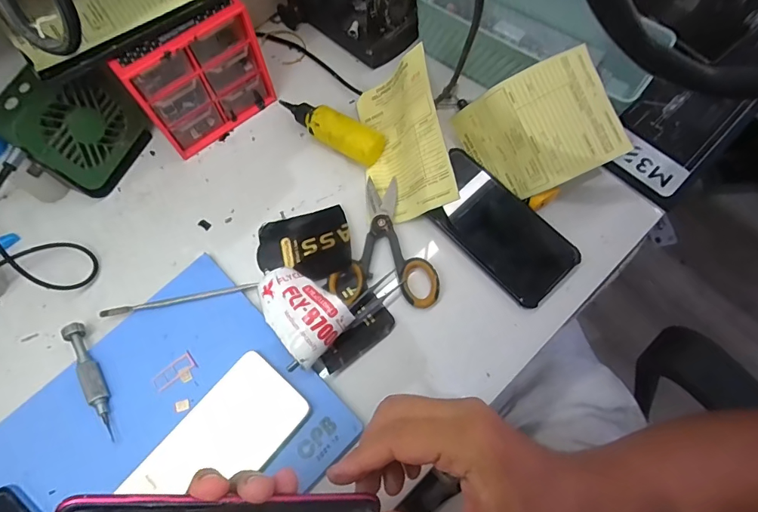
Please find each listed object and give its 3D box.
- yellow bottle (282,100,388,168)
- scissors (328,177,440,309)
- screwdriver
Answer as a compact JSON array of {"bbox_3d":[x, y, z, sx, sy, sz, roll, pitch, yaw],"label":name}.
[{"bbox_3d":[-0.050,-0.136,0.455,0.126,0.035,0.042,30,73,11],"label":"yellow bottle"},{"bbox_3d":[0.006,-0.015,0.416,0.097,0.013,0.127,0,70,1],"label":"scissors"},{"bbox_3d":[-0.246,0.105,0.372,0.015,0.017,0.106,-31,73,-10],"label":"screwdriver"}]

